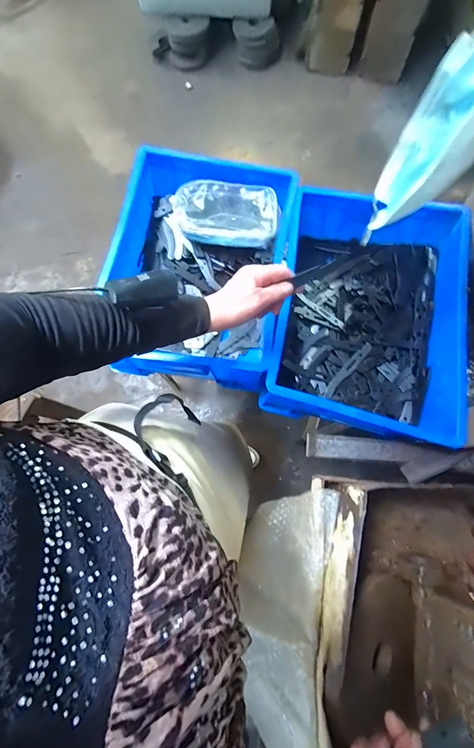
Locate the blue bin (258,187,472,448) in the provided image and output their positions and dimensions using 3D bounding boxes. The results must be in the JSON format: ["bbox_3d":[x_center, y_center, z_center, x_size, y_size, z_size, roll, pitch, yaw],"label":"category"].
[{"bbox_3d":[0.225,-0.107,0.592,0.307,0.135,0.415,10,77,4],"label":"blue bin"}]

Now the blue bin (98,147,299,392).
[{"bbox_3d":[-0.069,-0.203,0.624,0.312,0.132,0.403,8,77,3],"label":"blue bin"}]

